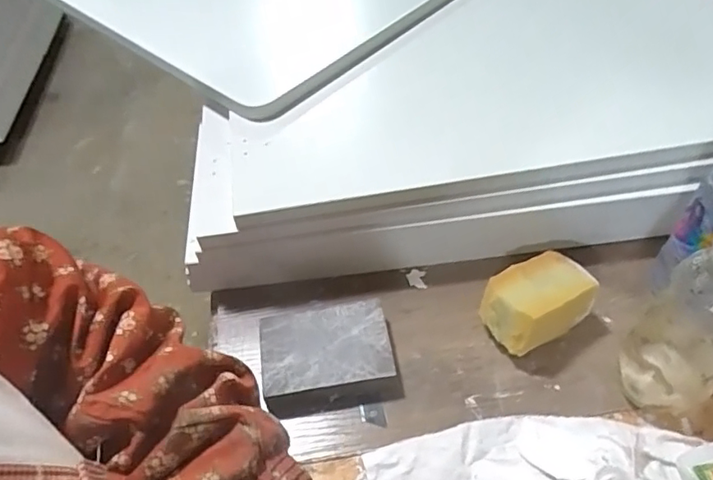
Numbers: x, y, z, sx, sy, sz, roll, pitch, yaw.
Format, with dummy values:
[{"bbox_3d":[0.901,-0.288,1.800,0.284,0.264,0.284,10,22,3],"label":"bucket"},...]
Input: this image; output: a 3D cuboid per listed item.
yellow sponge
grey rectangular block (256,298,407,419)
[{"bbox_3d":[0.140,0.049,0.428,0.080,0.050,0.054,-25,52,-17],"label":"yellow sponge"},{"bbox_3d":[-0.022,0.091,0.424,0.098,0.026,0.076,-9,49,-4],"label":"grey rectangular block"}]

